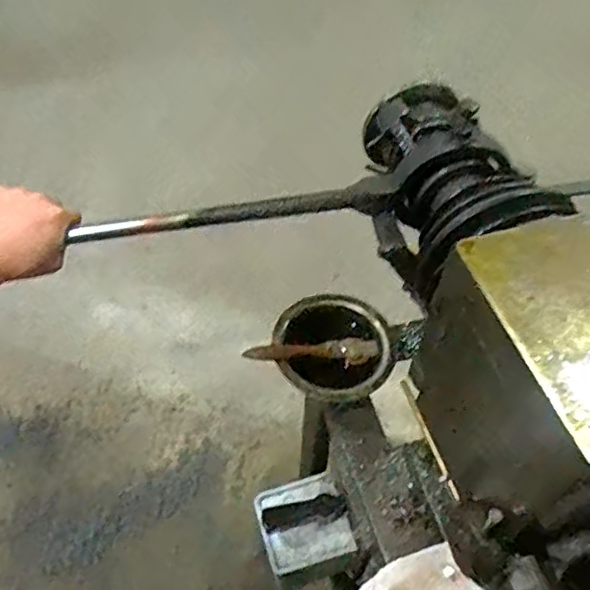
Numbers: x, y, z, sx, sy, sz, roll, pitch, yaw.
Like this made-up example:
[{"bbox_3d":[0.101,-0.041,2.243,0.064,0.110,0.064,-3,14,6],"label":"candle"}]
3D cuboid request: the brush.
[{"bbox_3d":[0.022,0.064,0.656,0.153,0.023,0.028,0,51,-20],"label":"brush"}]

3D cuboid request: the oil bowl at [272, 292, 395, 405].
[{"bbox_3d":[0.042,0.060,0.665,0.129,0.044,0.124,1,52,-1],"label":"oil bowl"}]

